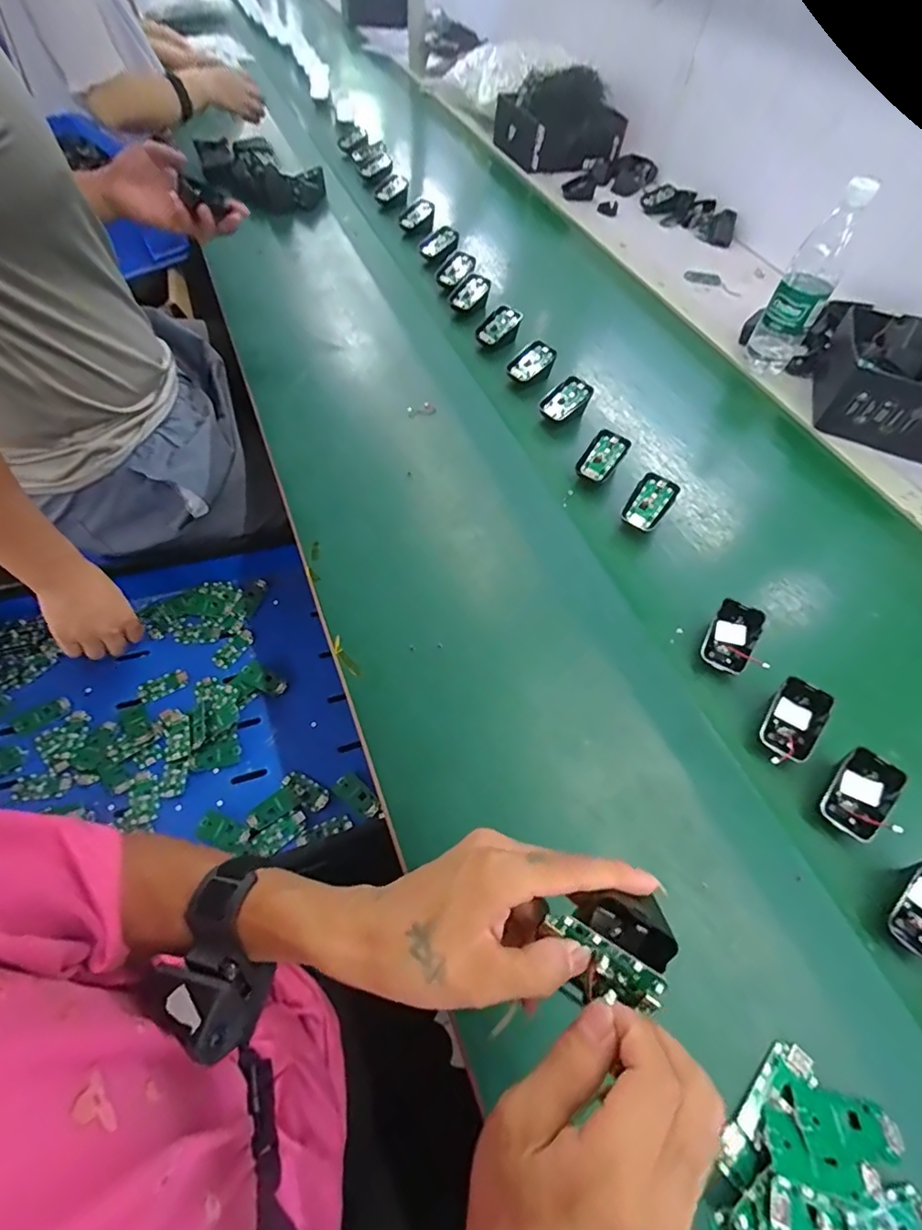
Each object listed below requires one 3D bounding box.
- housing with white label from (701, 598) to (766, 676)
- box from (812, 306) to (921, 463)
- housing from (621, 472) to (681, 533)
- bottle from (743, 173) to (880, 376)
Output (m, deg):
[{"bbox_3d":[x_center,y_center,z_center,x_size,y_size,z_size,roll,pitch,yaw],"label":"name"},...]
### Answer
[{"bbox_3d":[0.263,0.021,0.506,0.043,0.015,0.066,27,87,19],"label":"housing with white label"},{"bbox_3d":[0.626,-0.298,0.700,0.254,0.095,0.180,19,58,9],"label":"box"},{"bbox_3d":[0.216,-0.128,0.604,0.043,0.025,0.069,37,81,10],"label":"housing"},{"bbox_3d":[0.460,-0.435,0.704,0.066,0.233,0.061,27,60,15],"label":"bottle"}]

